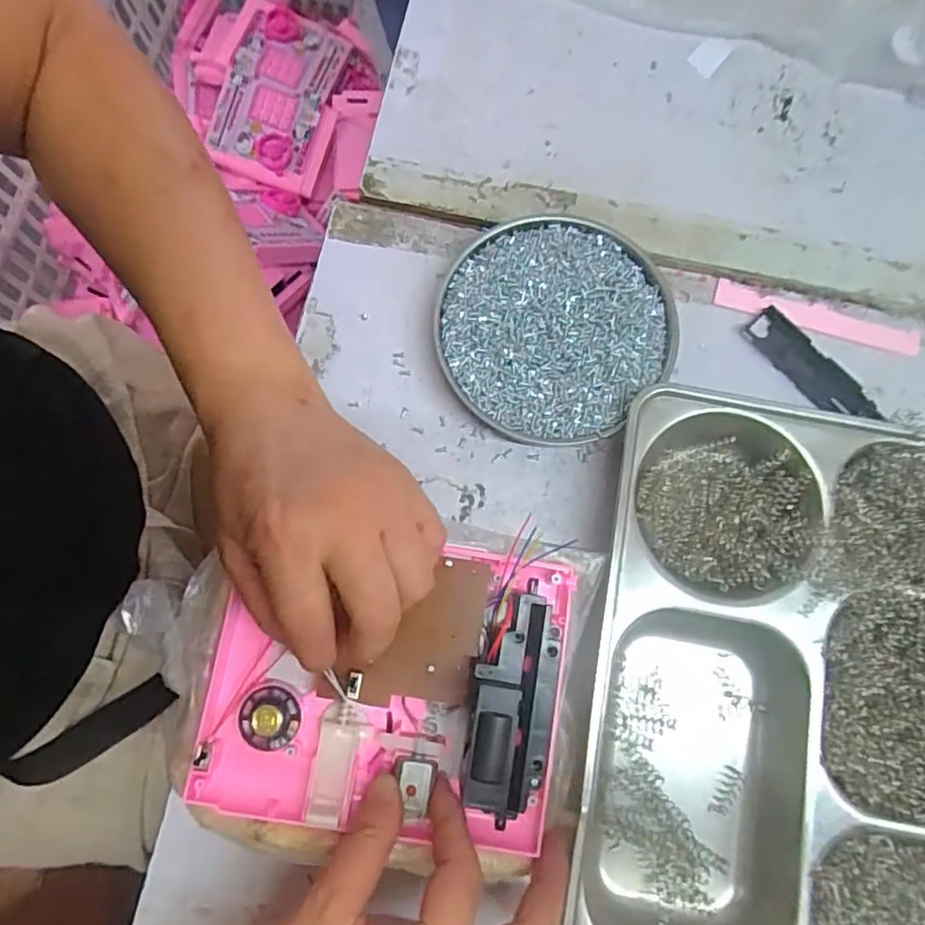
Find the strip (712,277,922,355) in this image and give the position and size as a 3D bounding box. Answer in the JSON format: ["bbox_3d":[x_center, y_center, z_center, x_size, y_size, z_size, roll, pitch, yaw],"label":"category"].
[{"bbox_3d":[0.213,-0.087,0.374,0.123,0.005,0.018,16,78,3],"label":"strip"}]

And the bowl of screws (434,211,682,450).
[{"bbox_3d":[0.052,-0.077,0.356,0.131,0.022,0.128,0,78,-1],"label":"bowl of screws"}]

